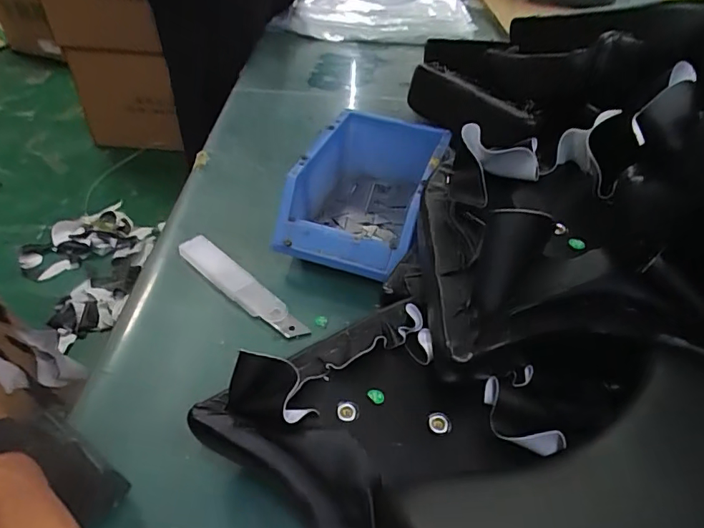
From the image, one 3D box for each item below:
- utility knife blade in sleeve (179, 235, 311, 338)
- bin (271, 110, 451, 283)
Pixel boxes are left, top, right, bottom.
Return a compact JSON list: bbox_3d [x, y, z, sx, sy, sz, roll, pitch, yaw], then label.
[{"bbox_3d":[-0.095,0.019,0.427,0.141,0.015,0.025,33,51,28],"label":"utility knife blade in sleeve"},{"bbox_3d":[0.013,-0.067,0.479,0.119,0.075,0.176,15,45,12],"label":"bin"}]

